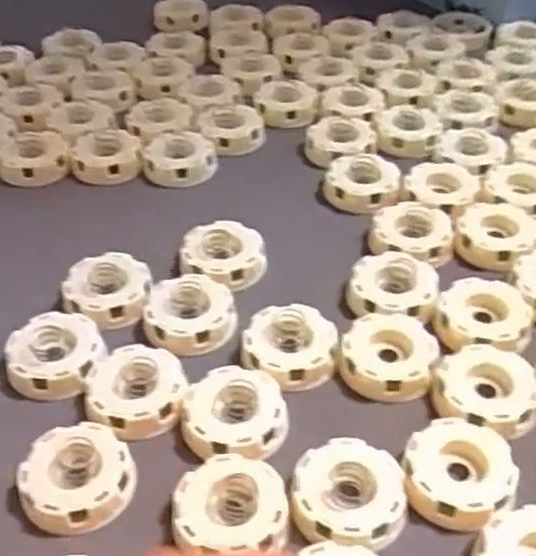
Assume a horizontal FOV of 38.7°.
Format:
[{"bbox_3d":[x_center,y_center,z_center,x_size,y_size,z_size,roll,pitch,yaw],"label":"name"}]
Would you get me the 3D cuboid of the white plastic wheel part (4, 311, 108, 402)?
[{"bbox_3d":[-0.148,0.053,0.534,0.065,0.023,0.061,-1,42,1],"label":"white plastic wheel part"}]

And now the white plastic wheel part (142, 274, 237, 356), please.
[{"bbox_3d":[-0.058,0.027,0.565,0.066,0.019,0.063,-1,42,1],"label":"white plastic wheel part"}]

